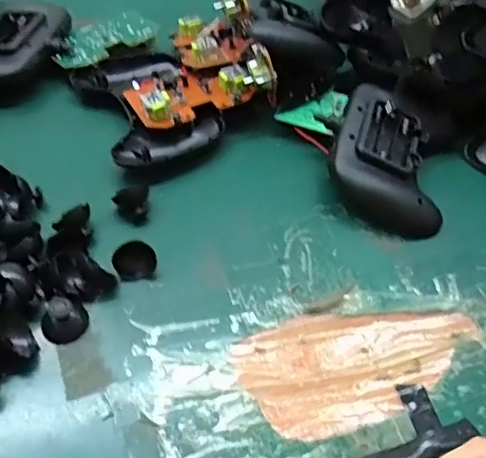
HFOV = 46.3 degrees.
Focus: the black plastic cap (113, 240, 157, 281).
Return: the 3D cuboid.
[{"bbox_3d":[-0.067,0.021,0.354,0.025,0.022,0.017,-10,54,-12],"label":"black plastic cap"}]

